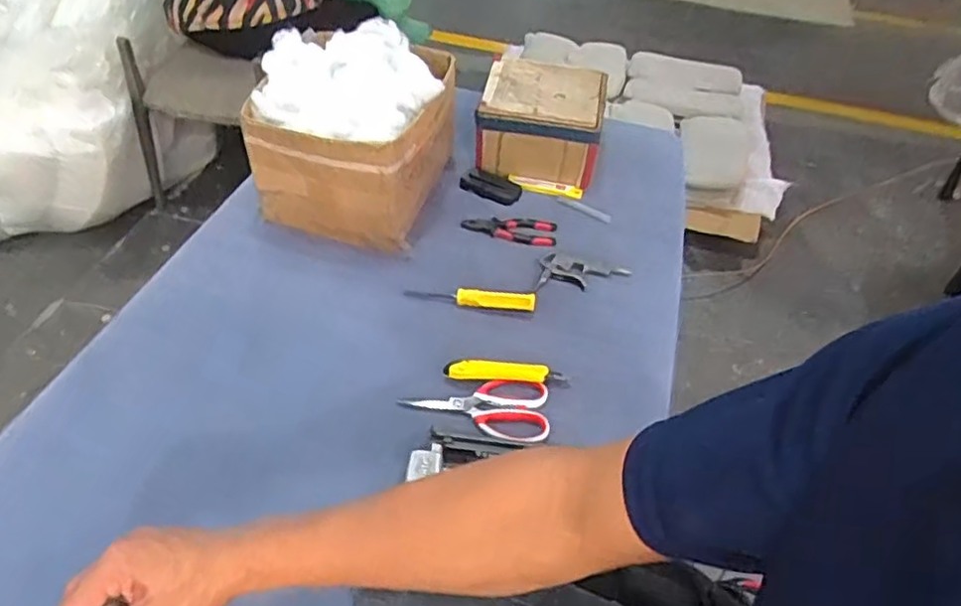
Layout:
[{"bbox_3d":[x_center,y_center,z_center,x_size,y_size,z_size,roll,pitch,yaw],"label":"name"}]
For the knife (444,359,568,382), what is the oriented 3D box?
[{"bbox_3d":[0.033,0.089,0.887,0.159,0.021,0.031,3,45,-1],"label":"knife"}]

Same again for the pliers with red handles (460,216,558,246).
[{"bbox_3d":[0.049,-0.128,1.108,0.154,0.016,0.058,10,45,6],"label":"pliers with red handles"}]

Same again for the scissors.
[{"bbox_3d":[-0.005,0.134,0.846,0.184,0.008,0.097,4,45,-1],"label":"scissors"}]

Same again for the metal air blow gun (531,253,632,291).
[{"bbox_3d":[0.161,-0.049,1.048,0.149,0.018,0.071,0,45,-4],"label":"metal air blow gun"}]

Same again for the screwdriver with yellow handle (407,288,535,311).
[{"bbox_3d":[-0.014,-0.010,0.978,0.188,0.032,0.023,8,45,4],"label":"screwdriver with yellow handle"}]

